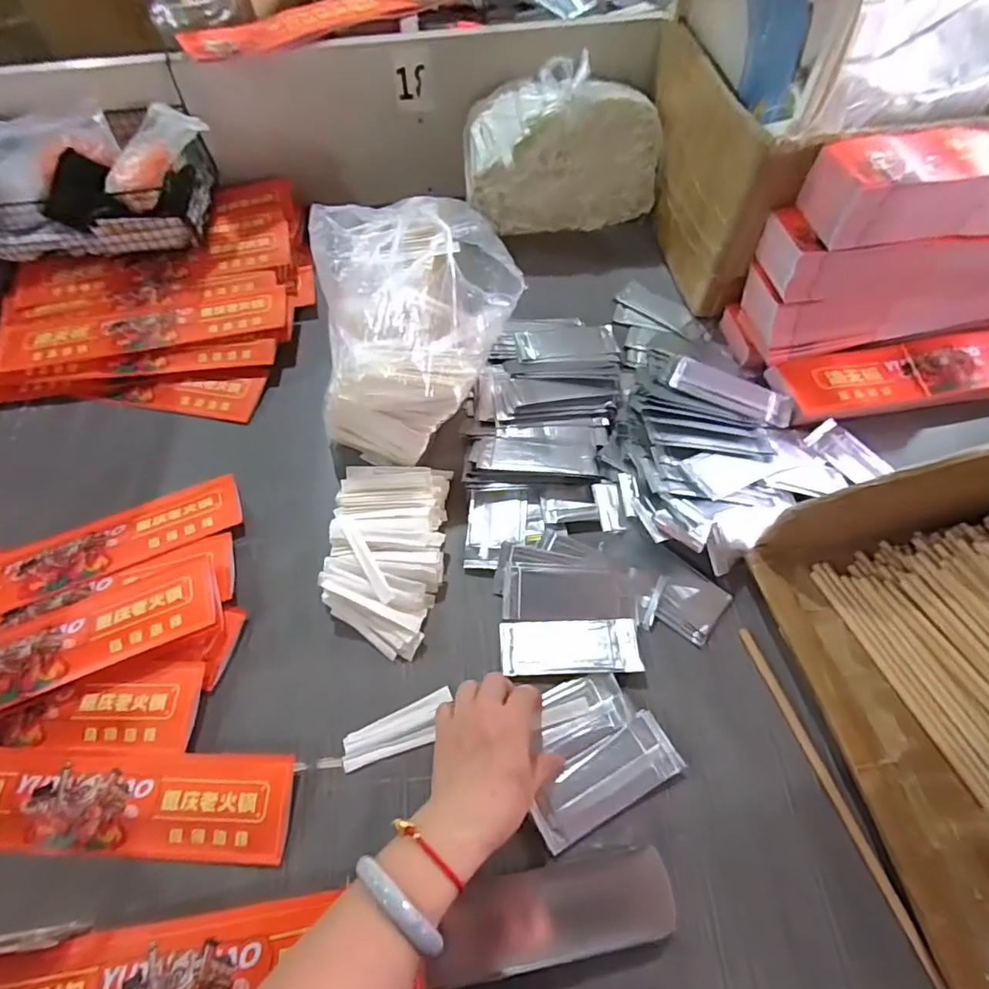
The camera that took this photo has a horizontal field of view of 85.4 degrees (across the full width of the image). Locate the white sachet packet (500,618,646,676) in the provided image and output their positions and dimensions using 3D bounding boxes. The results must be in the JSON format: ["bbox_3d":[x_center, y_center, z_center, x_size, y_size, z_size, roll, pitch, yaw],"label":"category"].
[{"bbox_3d":[0.067,0.134,0.475,0.120,0.014,0.048,-2,65,1],"label":"white sachet packet"}]

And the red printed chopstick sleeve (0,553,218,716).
[{"bbox_3d":[-0.412,0.146,0.464,0.336,0.014,0.075,-22,62,-8],"label":"red printed chopstick sleeve"}]

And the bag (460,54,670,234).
[{"bbox_3d":[0.088,-0.453,0.716,0.251,0.166,0.094,-4,63,-3],"label":"bag"}]

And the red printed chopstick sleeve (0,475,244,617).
[{"bbox_3d":[-0.429,0.064,0.530,0.346,0.016,0.084,-20,54,-11],"label":"red printed chopstick sleeve"}]

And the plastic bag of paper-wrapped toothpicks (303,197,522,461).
[{"bbox_3d":[-0.070,-0.184,0.542,0.174,0.169,0.249,8,63,3],"label":"plastic bag of paper-wrapped toothpicks"}]

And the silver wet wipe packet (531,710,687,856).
[{"bbox_3d":[0.088,0.226,0.428,0.123,0.007,0.051,-27,67,-11],"label":"silver wet wipe packet"}]

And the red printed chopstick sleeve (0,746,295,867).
[{"bbox_3d":[-0.326,0.244,0.427,0.327,0.014,0.076,1,65,2],"label":"red printed chopstick sleeve"}]

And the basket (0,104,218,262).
[{"bbox_3d":[-0.491,-0.381,0.668,0.293,0.122,0.150,-6,62,-2],"label":"basket"}]

